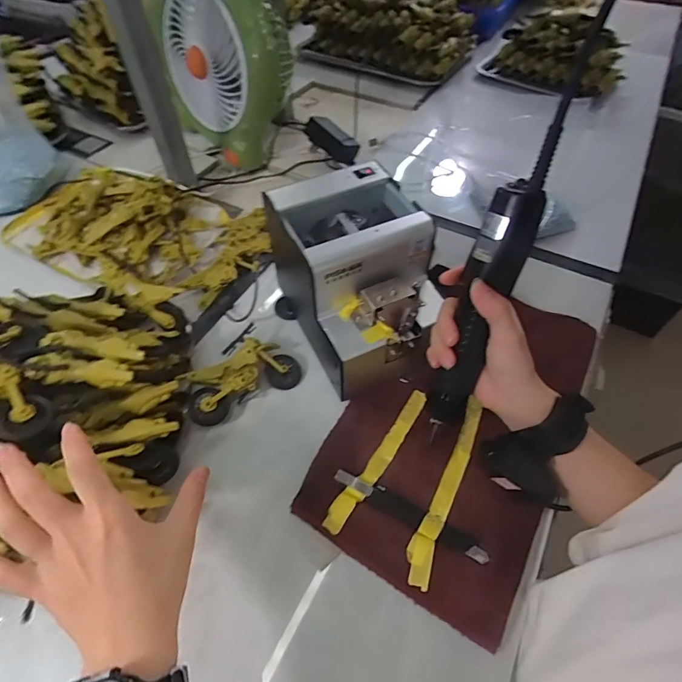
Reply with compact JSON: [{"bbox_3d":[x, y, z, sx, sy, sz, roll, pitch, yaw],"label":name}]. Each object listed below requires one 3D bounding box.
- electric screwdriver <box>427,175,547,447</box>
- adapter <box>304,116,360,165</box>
[{"bbox_3d":[0.111,-0.020,0.345,0.038,0.202,0.043,18,17,12],"label":"electric screwdriver"},{"bbox_3d":[-0.015,-0.331,0.694,0.092,0.029,0.041,36,60,-2],"label":"adapter"}]

